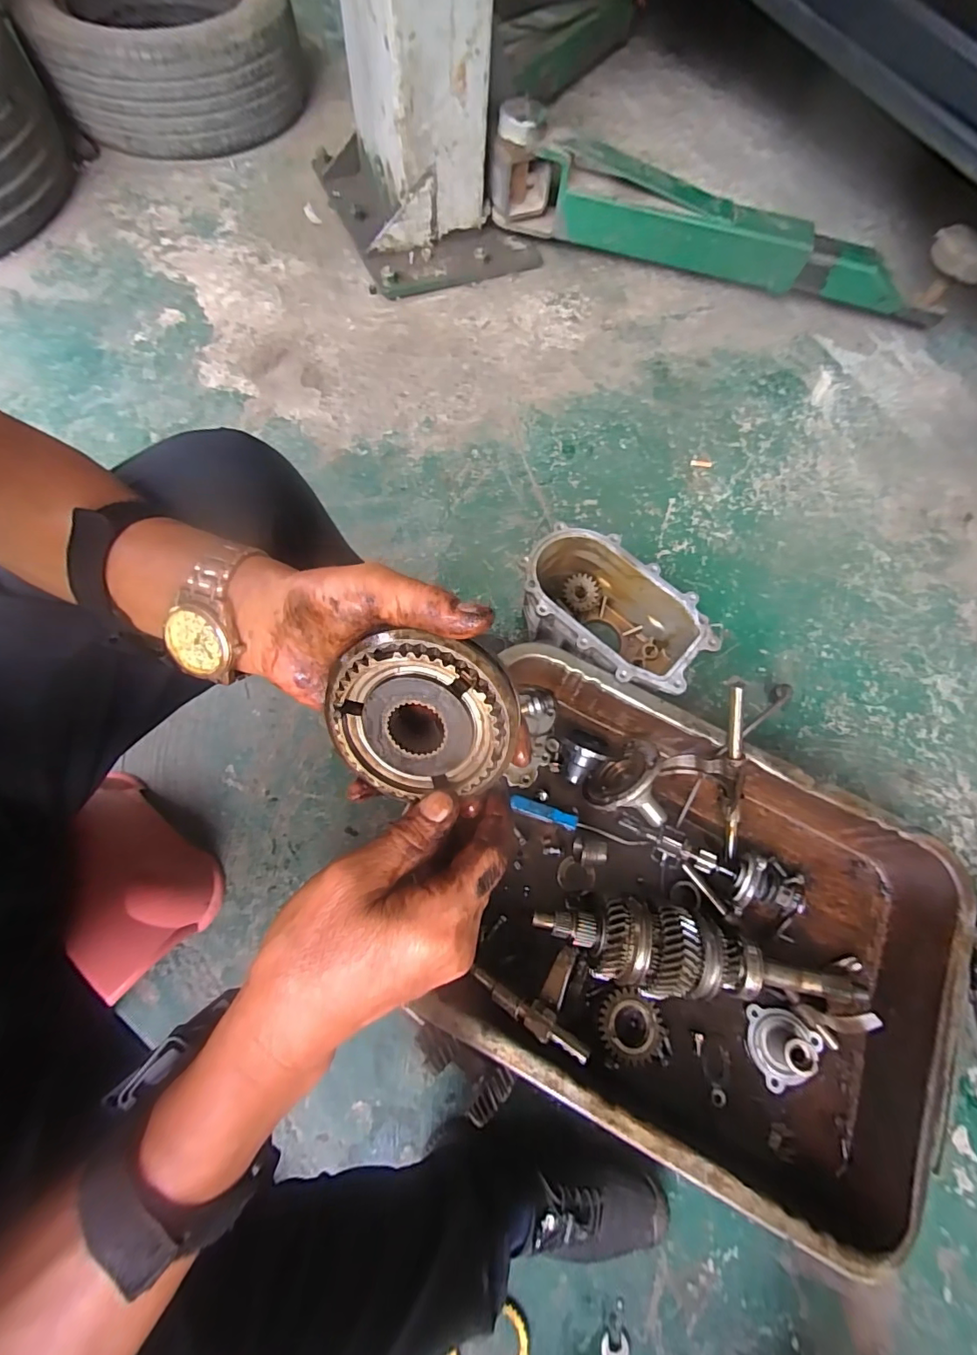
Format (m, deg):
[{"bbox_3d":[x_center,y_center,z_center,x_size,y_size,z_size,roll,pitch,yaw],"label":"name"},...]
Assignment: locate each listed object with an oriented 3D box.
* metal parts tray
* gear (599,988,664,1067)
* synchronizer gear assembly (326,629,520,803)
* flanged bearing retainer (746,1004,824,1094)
[{"bbox_3d":[0.221,0.282,0.613,0.616,0.107,0.453,27,71,7],"label":"metal parts tray"},{"bbox_3d":[0.170,0.409,0.593,0.081,0.021,0.070,41,73,12],"label":"gear"},{"bbox_3d":[-0.031,0.017,0.247,0.086,0.083,0.026,11,25,3],"label":"synchronizer gear assembly"},{"bbox_3d":[0.348,0.428,0.594,0.084,0.056,0.078,-30,74,-13],"label":"flanged bearing retainer"}]

